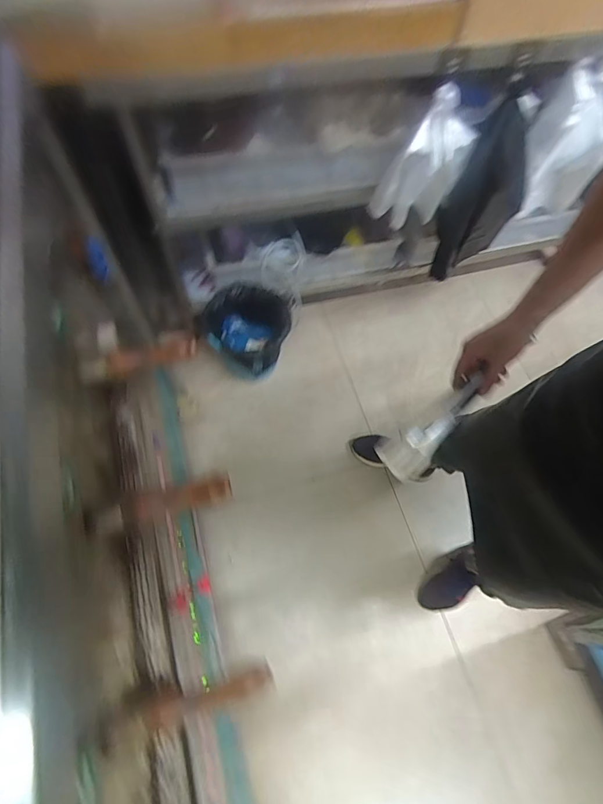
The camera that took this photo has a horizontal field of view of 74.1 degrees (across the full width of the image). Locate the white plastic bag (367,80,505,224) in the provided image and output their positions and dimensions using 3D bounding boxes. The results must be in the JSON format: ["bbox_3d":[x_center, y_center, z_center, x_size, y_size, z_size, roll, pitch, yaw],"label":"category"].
[{"bbox_3d":[0.276,-0.525,0.883,0.186,0.255,0.127,-30,70,-15],"label":"white plastic bag"}]

